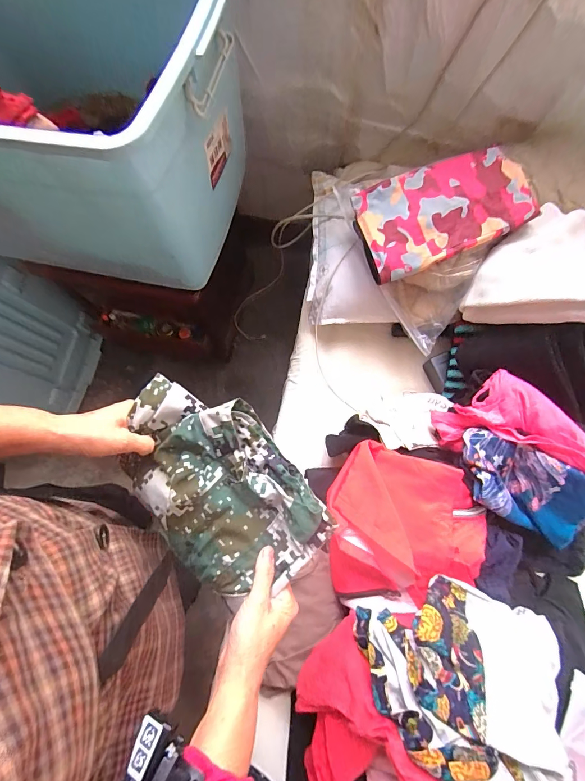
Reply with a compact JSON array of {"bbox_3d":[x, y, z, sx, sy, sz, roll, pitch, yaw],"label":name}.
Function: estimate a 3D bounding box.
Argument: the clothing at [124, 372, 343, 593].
[{"bbox_3d":[-0.094,0.106,0.432,0.175,0.053,0.264,-41,84,12],"label":"clothing"}]

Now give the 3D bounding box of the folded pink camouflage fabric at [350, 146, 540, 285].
[{"bbox_3d":[0.283,-0.340,0.704,0.310,0.063,0.190,-16,75,-4],"label":"folded pink camouflage fabric"}]

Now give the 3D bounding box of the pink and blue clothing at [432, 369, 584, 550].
[{"bbox_3d":[0.387,0.135,0.626,0.196,0.108,0.307,-32,77,-8],"label":"pink and blue clothing"}]

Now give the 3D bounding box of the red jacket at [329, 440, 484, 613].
[{"bbox_3d":[0.186,0.221,0.619,0.258,0.081,0.262,-2,75,0],"label":"red jacket"}]

